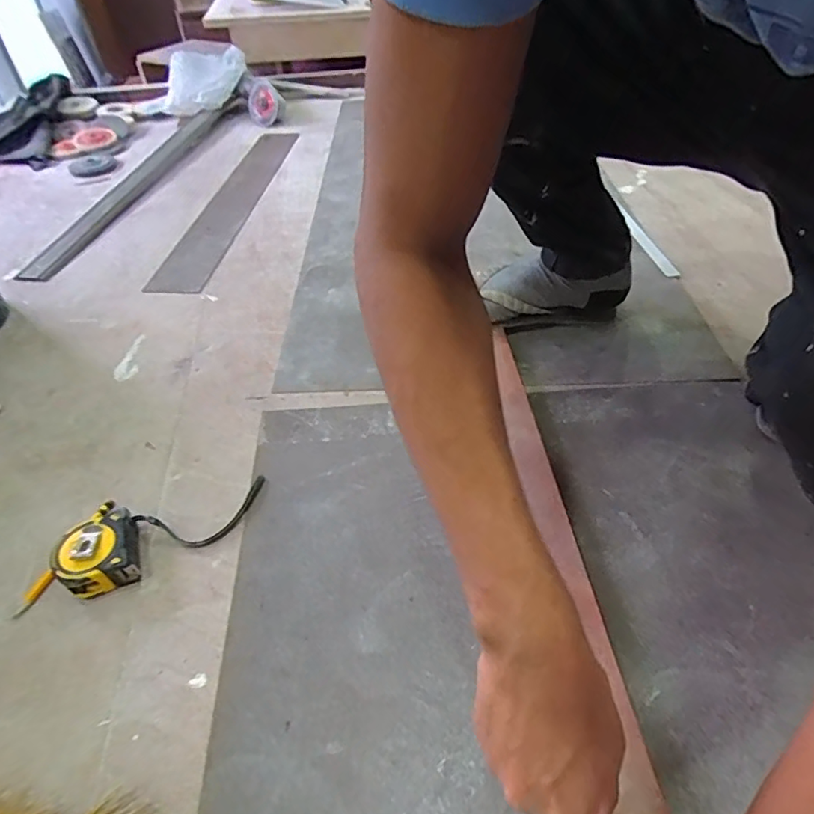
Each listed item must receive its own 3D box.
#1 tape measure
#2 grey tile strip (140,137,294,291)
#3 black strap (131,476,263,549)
[{"bbox_3d":[-0.281,0.135,0.481,0.067,0.037,0.060,-23,49,-20],"label":"tape measure"},{"bbox_3d":[-0.341,-0.423,1.049,0.091,0.011,0.673,2,46,4],"label":"grey tile strip"},{"bbox_3d":[-0.198,0.109,0.523,0.125,0.018,0.054,-22,49,-19],"label":"black strap"}]

